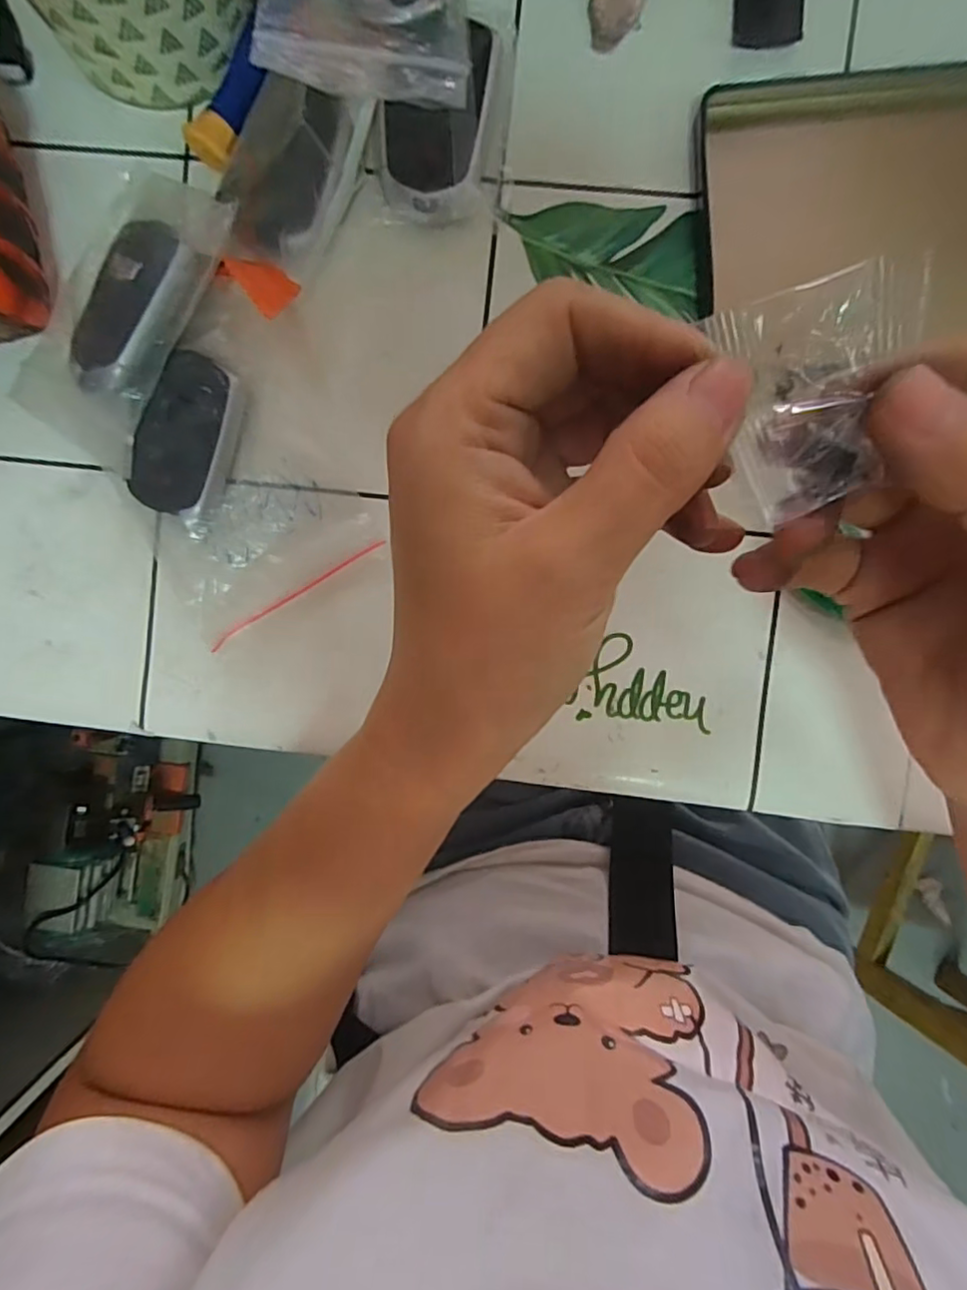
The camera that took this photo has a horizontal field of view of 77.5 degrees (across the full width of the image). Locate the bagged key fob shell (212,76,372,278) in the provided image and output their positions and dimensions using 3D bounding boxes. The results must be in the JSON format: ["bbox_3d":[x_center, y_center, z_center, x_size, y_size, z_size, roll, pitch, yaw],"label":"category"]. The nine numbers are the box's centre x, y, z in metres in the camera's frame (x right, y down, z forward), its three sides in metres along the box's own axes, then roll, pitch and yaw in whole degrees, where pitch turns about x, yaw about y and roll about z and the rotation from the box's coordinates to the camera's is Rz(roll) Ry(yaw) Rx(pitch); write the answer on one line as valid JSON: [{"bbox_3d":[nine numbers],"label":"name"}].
[{"bbox_3d":[-0.065,-0.163,0.206,0.035,0.010,0.066,25,94,-26],"label":"bagged key fob shell"}]

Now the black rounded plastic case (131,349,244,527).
[{"bbox_3d":[-0.108,-0.076,0.222,0.029,0.015,0.056,21,93,2],"label":"black rounded plastic case"}]

